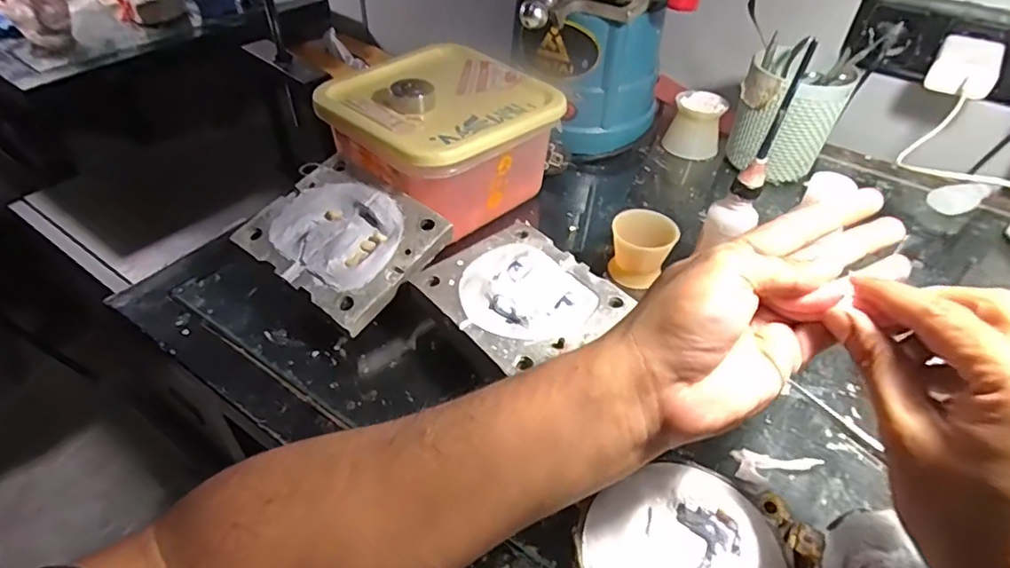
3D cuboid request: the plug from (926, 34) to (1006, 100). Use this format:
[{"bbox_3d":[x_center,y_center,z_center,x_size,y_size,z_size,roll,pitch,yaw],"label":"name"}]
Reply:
[{"bbox_3d":[0.446,-0.211,0.543,0.053,0.029,0.082,28,49,24],"label":"plug"}]

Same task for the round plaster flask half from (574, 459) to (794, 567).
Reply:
[{"bbox_3d":[0.092,0.147,0.288,0.102,0.042,0.086,-21,49,-23],"label":"round plaster flask half"}]

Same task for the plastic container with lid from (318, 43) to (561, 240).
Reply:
[{"bbox_3d":[-0.055,-0.129,0.514,0.174,0.103,0.168,-32,54,-31],"label":"plastic container with lid"}]

